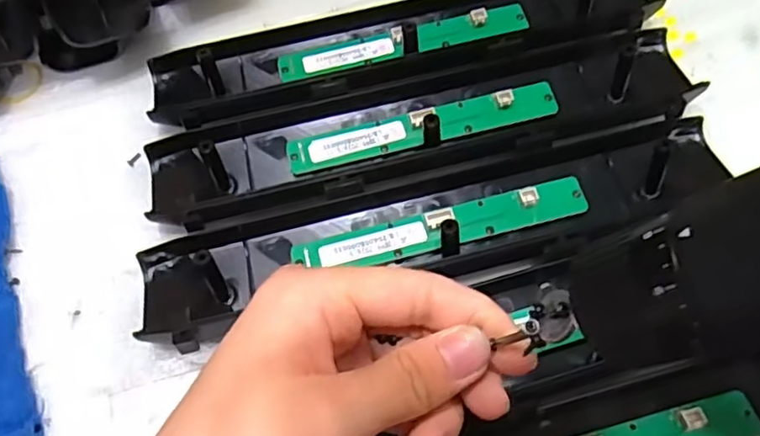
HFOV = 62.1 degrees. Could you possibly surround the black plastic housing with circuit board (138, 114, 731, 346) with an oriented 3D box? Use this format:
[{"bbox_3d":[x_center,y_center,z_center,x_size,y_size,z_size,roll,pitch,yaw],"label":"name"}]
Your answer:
[{"bbox_3d":[0.021,-0.001,0.284,0.260,0.026,0.053,-14,63,-5],"label":"black plastic housing with circuit board"}]

